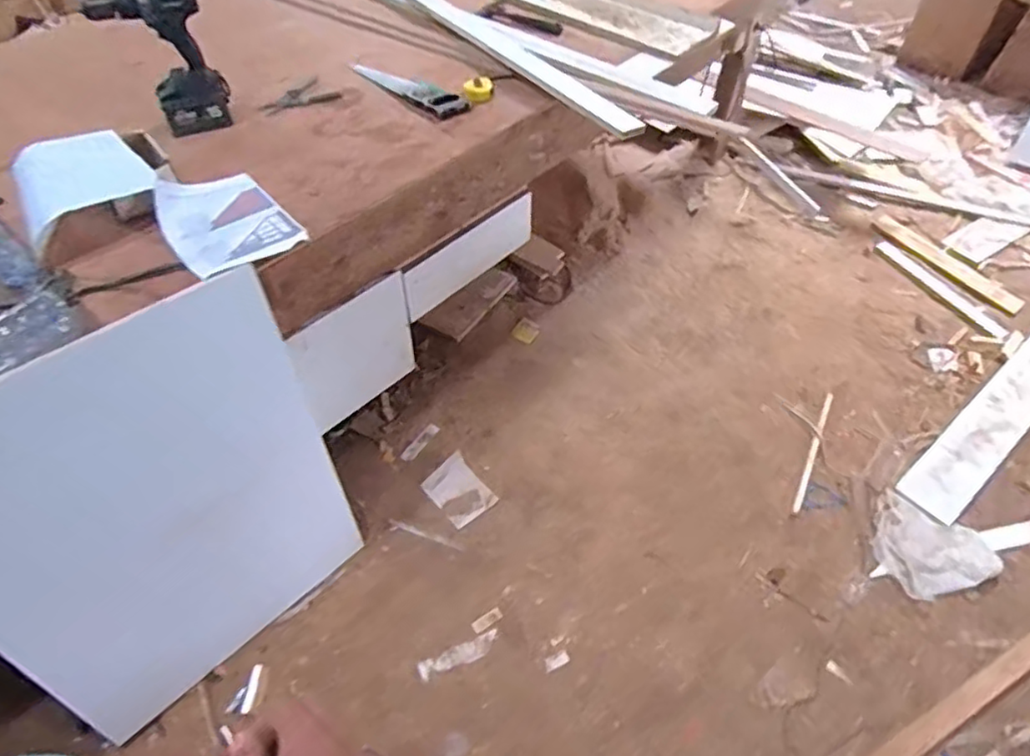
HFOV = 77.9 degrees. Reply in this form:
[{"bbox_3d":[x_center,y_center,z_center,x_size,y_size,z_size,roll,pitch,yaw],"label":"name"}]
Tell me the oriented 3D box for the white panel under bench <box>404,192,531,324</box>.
[{"bbox_3d":[-0.113,-0.316,1.670,0.024,0.157,0.454,34,58,25],"label":"white panel under bench"}]

